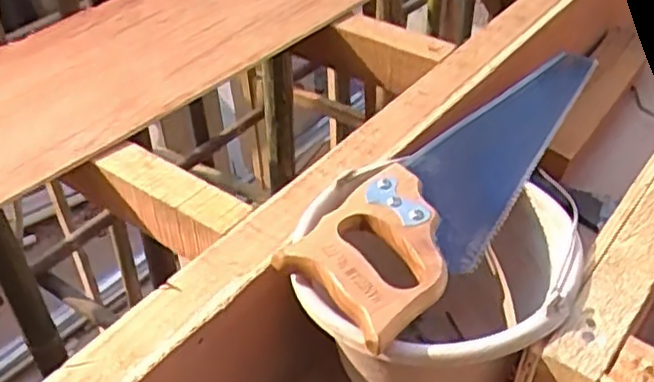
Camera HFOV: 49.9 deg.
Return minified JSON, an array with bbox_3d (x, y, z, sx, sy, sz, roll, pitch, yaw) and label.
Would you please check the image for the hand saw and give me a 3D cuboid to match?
[{"bbox_3d":[0.162,-0.030,0.709,0.116,0.018,0.530,29,42,26],"label":"hand saw"}]

